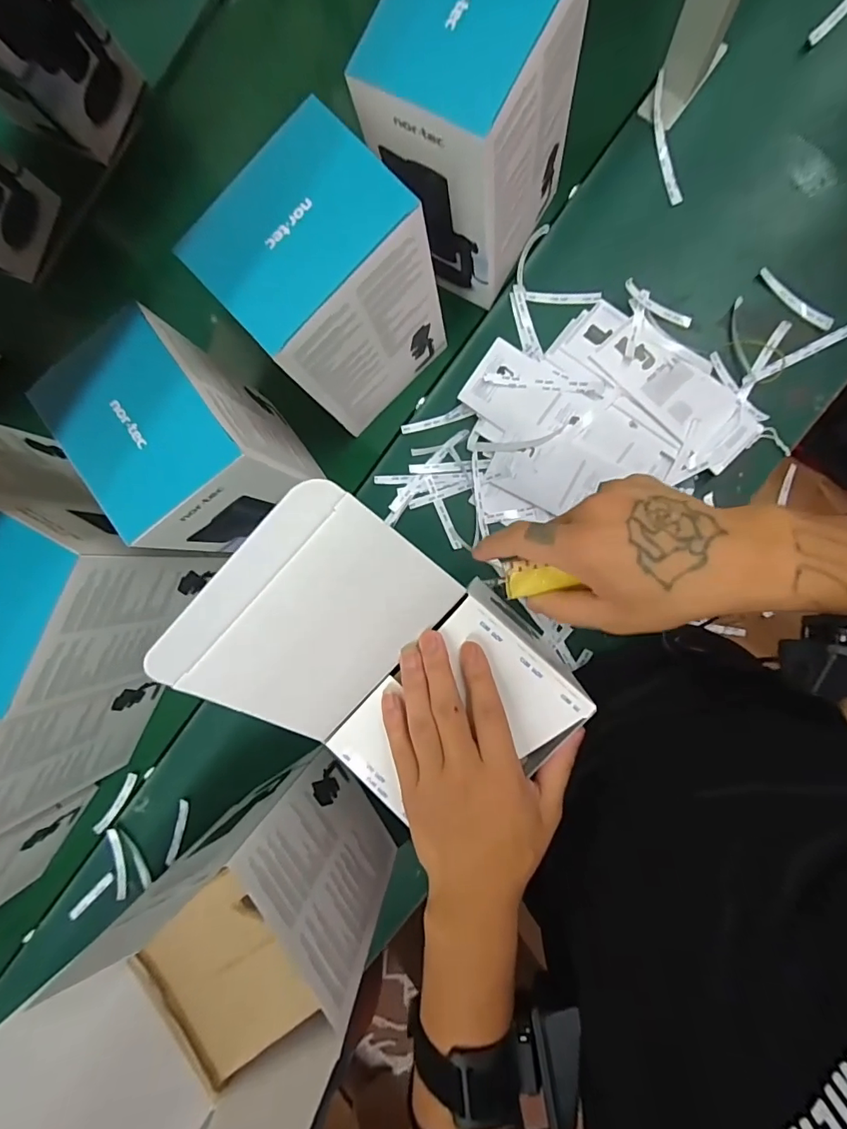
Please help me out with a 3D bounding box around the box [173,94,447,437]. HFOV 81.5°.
[{"bbox_3d":[-0.077,-0.237,0.458,0.147,0.226,0.110,-43,85,5],"label":"box"}]

